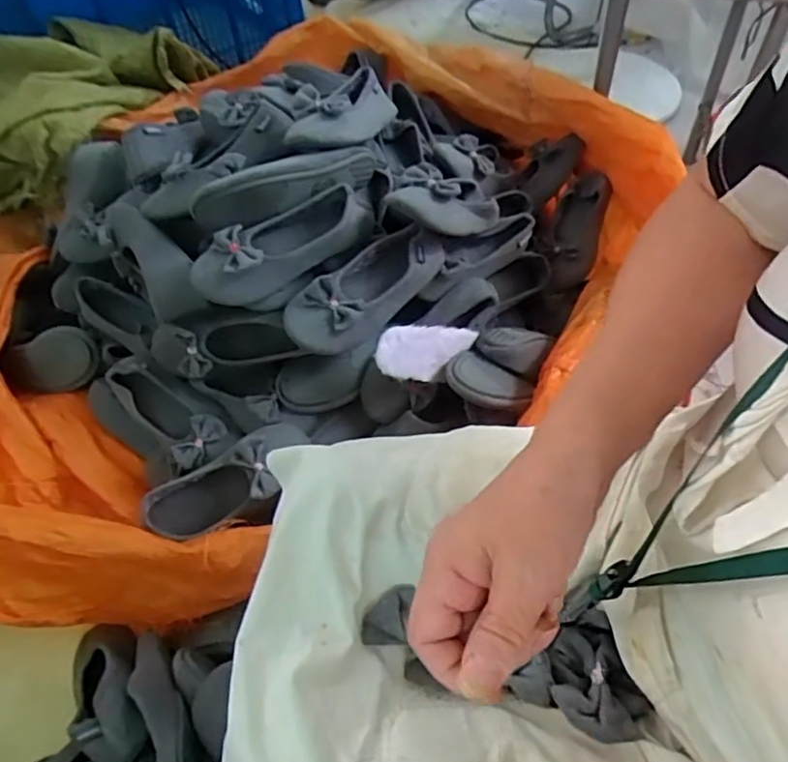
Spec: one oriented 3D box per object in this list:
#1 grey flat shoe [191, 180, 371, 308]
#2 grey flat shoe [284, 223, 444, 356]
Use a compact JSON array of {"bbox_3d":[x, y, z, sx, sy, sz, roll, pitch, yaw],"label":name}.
[{"bbox_3d":[-0.129,-0.180,0.801,0.260,0.053,0.077,-28,56,-17],"label":"grey flat shoe"},{"bbox_3d":[-0.035,-0.124,0.810,0.230,0.068,0.082,-39,60,-24],"label":"grey flat shoe"}]

